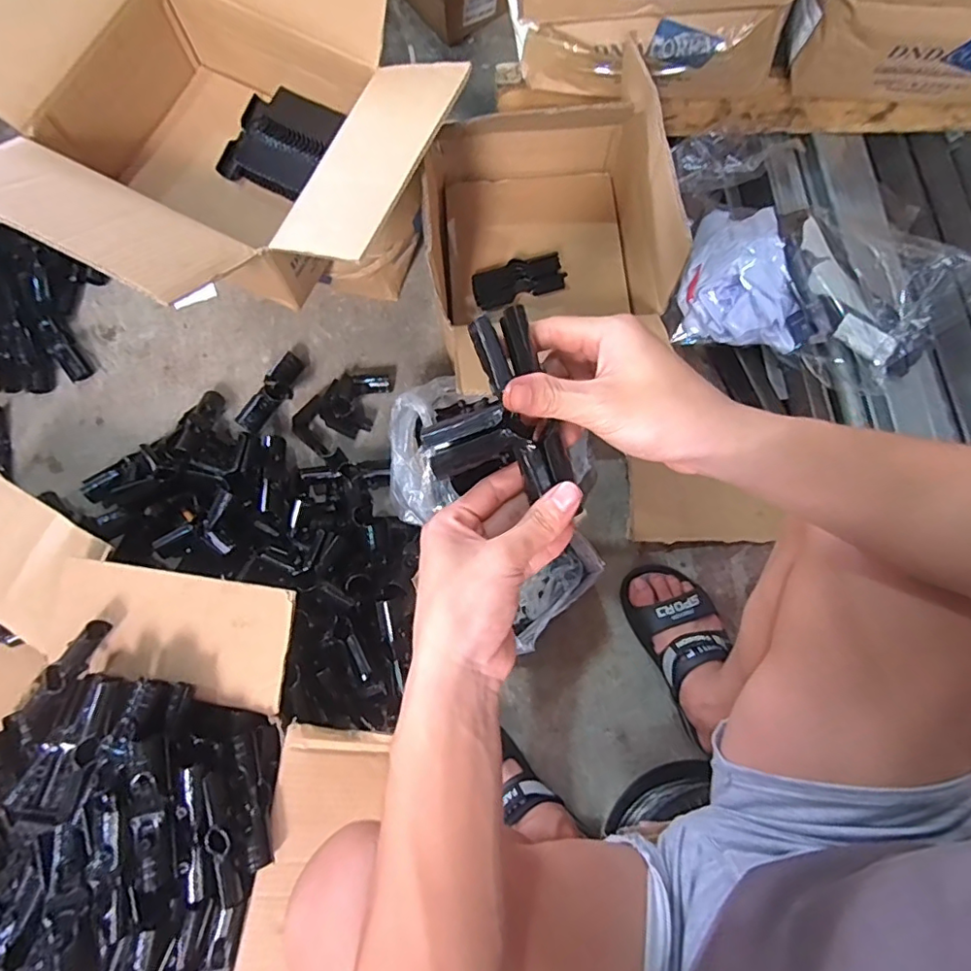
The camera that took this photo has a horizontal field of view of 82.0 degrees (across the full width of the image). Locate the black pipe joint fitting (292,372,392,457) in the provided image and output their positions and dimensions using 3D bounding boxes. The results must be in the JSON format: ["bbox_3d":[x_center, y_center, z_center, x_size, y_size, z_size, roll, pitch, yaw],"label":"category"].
[{"bbox_3d":[-0.205,-0.113,0.820,0.084,0.036,0.155,42,80,9],"label":"black pipe joint fitting"}]

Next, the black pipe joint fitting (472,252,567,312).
[{"bbox_3d":[0.049,-0.301,0.816,0.132,0.023,0.049,-18,77,-4],"label":"black pipe joint fitting"}]

